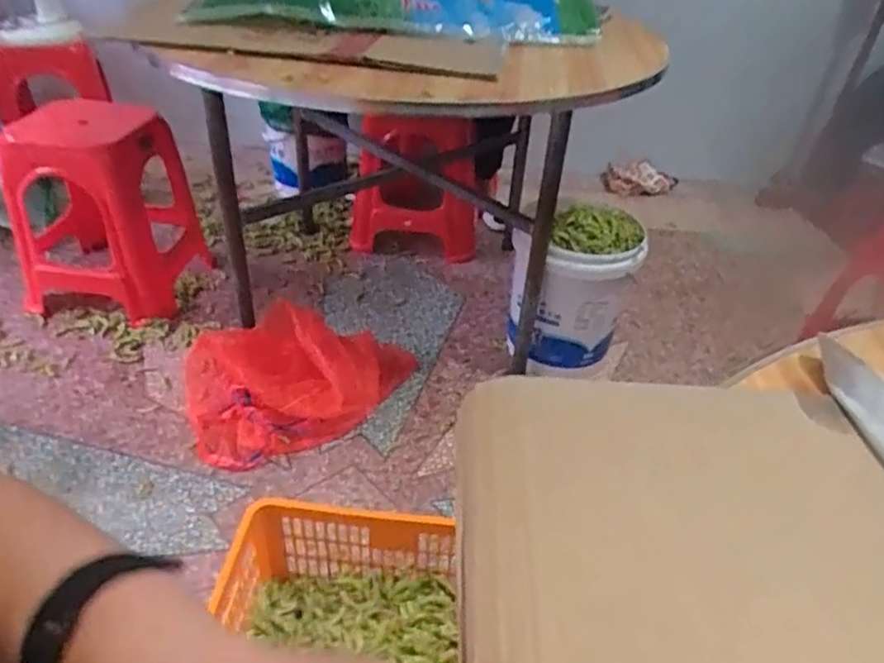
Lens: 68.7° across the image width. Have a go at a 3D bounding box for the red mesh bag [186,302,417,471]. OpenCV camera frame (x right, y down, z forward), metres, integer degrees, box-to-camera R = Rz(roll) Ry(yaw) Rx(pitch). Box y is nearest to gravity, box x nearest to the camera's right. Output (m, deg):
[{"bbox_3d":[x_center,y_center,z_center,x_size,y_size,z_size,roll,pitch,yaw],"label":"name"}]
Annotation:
[{"bbox_3d":[-0.344,0.076,1.567,0.541,0.127,0.437,-16,41,-25],"label":"red mesh bag"}]

